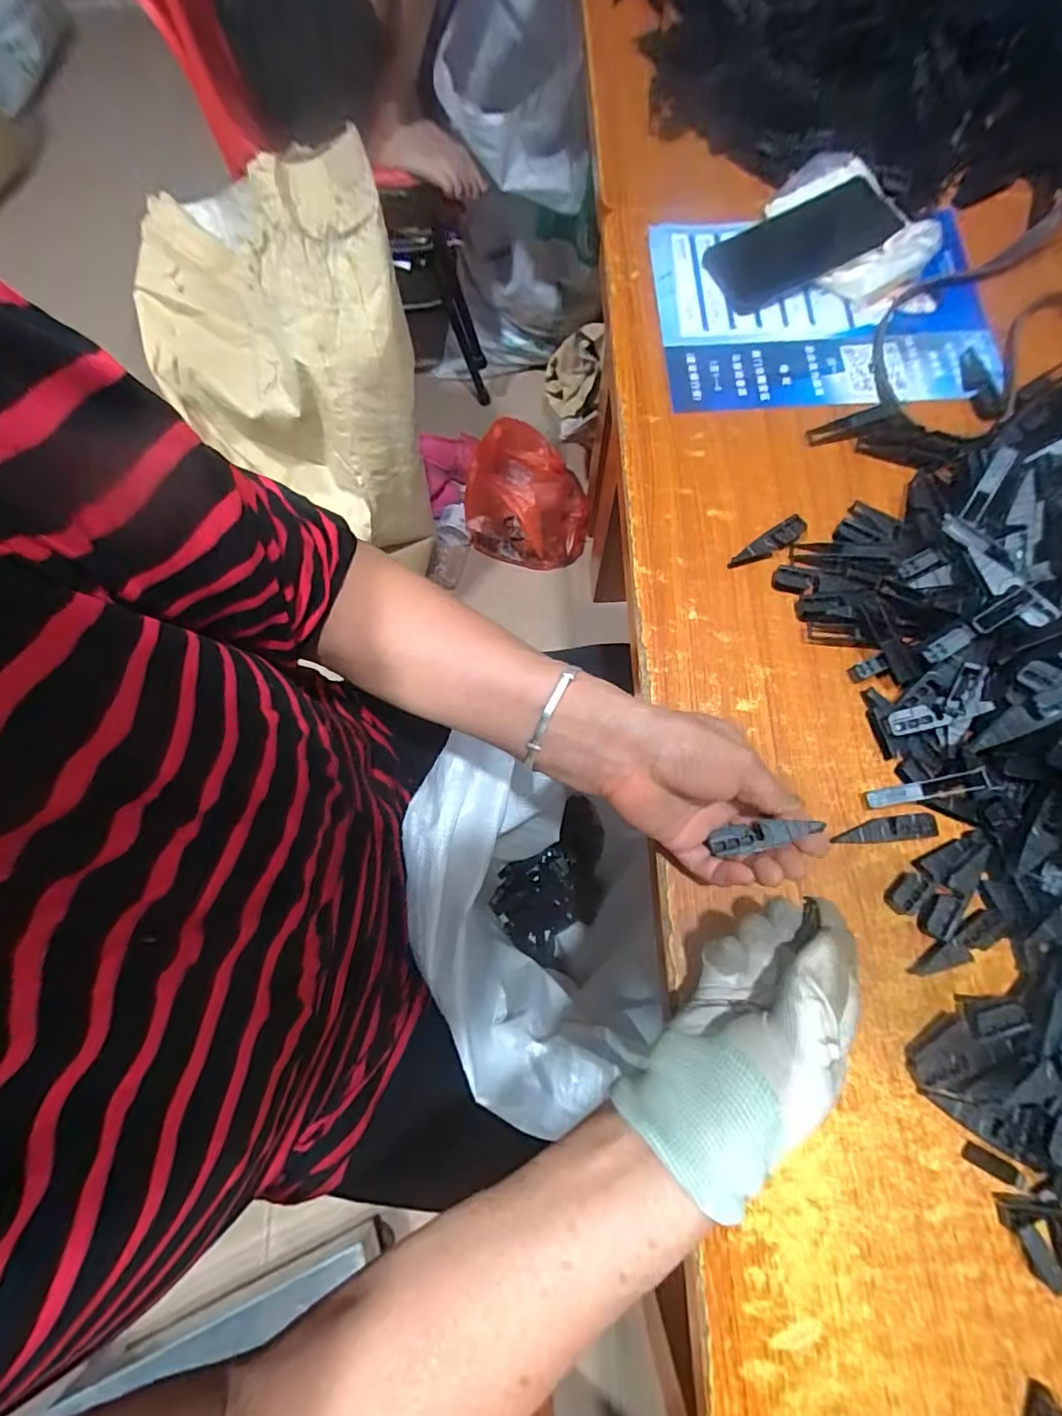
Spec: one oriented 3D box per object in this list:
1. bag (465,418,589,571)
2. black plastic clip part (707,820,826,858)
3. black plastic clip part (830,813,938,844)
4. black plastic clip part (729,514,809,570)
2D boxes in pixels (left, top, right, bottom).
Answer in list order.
[{"bbox_3d":[-0.005,-0.384,0.983,0.221,0.184,0.181,5,74,3],"label":"bag"},{"bbox_3d":[0.142,0.076,0.329,0.064,0.008,0.014,-13,74,6],"label":"black plastic clip part"},{"bbox_3d":[0.233,0.081,0.360,0.063,0.009,0.016,-6,74,-2],"label":"black plastic clip part"},{"bbox_3d":[0.183,-0.124,0.418,0.066,0.012,0.017,-36,77,-10],"label":"black plastic clip part"}]

